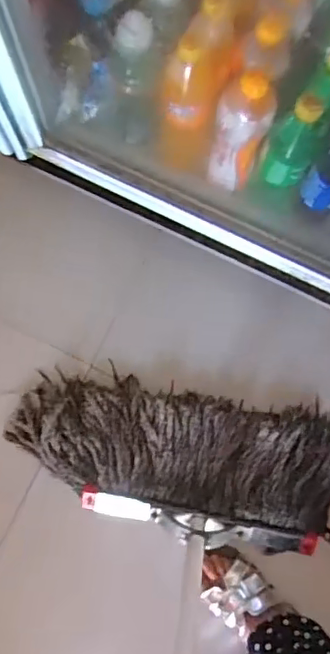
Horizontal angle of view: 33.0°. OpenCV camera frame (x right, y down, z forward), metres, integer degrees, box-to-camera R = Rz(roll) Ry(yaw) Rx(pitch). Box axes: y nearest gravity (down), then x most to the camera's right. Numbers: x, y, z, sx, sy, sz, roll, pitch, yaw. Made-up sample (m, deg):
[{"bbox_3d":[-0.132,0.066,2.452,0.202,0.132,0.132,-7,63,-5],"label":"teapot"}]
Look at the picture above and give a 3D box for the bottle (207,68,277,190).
[{"bbox_3d":[0.096,-0.244,0.707,0.064,0.183,0.071,17,84,5],"label":"bottle"}]

